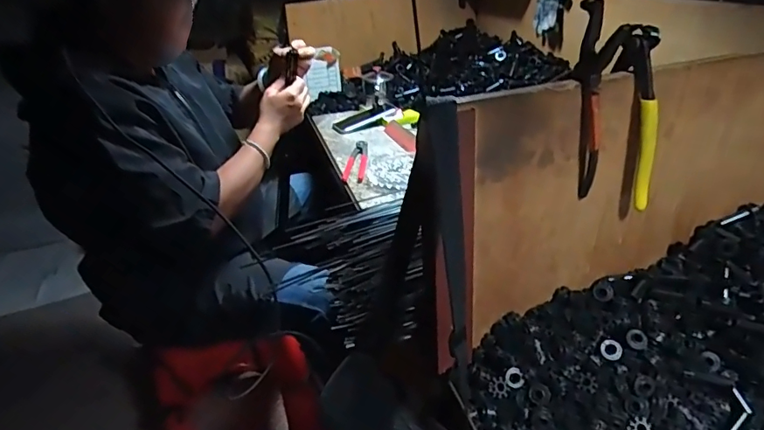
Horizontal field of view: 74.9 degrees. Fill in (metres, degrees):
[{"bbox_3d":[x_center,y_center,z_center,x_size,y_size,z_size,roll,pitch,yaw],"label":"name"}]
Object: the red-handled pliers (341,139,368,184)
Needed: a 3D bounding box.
[{"bbox_3d":[-0.051,-0.115,1.052,0.043,0.012,0.212,-2,28,5],"label":"red-handled pliers"}]

